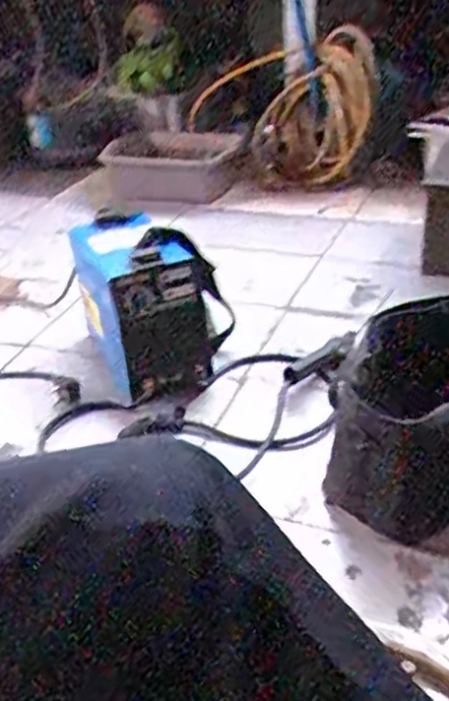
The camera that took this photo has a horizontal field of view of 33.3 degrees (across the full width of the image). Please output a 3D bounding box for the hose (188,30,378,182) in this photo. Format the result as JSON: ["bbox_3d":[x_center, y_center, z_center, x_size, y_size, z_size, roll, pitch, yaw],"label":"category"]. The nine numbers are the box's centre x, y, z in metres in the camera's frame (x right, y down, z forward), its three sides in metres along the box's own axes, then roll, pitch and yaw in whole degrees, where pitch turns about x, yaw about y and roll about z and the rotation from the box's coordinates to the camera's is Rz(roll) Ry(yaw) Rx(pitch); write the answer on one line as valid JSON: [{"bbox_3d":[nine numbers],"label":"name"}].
[{"bbox_3d":[0.206,-0.550,1.770,0.122,0.351,0.330,-21,34,-27],"label":"hose"}]

